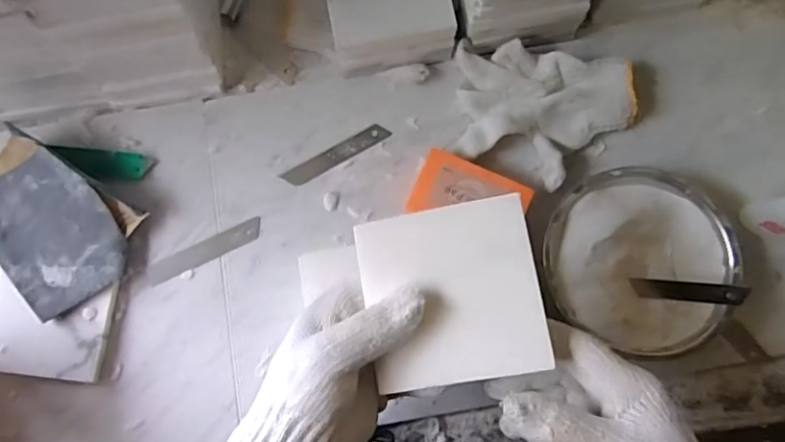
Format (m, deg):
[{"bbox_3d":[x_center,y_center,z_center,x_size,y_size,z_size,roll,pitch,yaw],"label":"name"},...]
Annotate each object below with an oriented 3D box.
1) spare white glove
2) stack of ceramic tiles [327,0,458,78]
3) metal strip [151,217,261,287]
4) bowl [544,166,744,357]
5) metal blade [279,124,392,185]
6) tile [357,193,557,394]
[{"bbox_3d":[0.131,-0.090,0.498,0.147,0.033,0.108,12,79,3],"label":"spare white glove"},{"bbox_3d":[-0.005,-0.189,0.503,0.100,0.066,0.104,-11,78,-2],"label":"stack of ceramic tiles"},{"bbox_3d":[-0.161,0.026,0.496,0.102,0.004,0.018,-26,79,-5],"label":"metal strip"},{"bbox_3d":[0.196,0.032,0.466,0.143,0.037,0.139,0,79,-2],"label":"bowl"},{"bbox_3d":[-0.050,-0.059,0.512,0.100,0.004,0.017,-30,88,-7],"label":"metal blade"},{"bbox_3d":[0.033,0.042,0.328,0.098,0.004,0.098,-12,82,12],"label":"tile"}]

